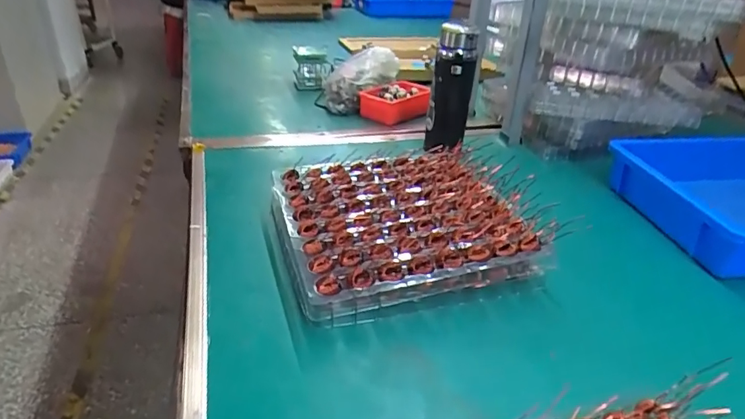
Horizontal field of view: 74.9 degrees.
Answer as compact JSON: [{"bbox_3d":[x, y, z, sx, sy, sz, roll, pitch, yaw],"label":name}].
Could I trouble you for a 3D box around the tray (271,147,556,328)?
[{"bbox_3d":[0.030,0.017,0.639,0.306,0.072,0.279,-7,31,-19],"label":"tray"}]

